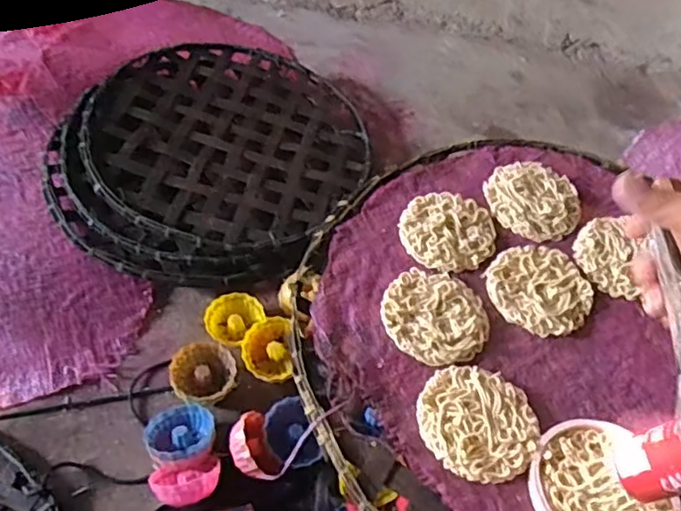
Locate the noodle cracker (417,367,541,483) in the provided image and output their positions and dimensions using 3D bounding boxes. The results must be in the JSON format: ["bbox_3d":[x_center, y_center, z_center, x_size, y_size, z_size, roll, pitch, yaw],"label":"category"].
[{"bbox_3d":[0.089,0.105,0.404,0.076,0.009,0.072,2,51,-2],"label":"noodle cracker"}]

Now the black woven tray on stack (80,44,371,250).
[{"bbox_3d":[-0.141,-0.157,0.804,0.334,0.056,0.345,29,55,19],"label":"black woven tray on stack"}]

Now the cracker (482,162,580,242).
[{"bbox_3d":[0.163,-0.048,0.528,0.073,0.016,0.076,2,51,-2],"label":"cracker"}]

